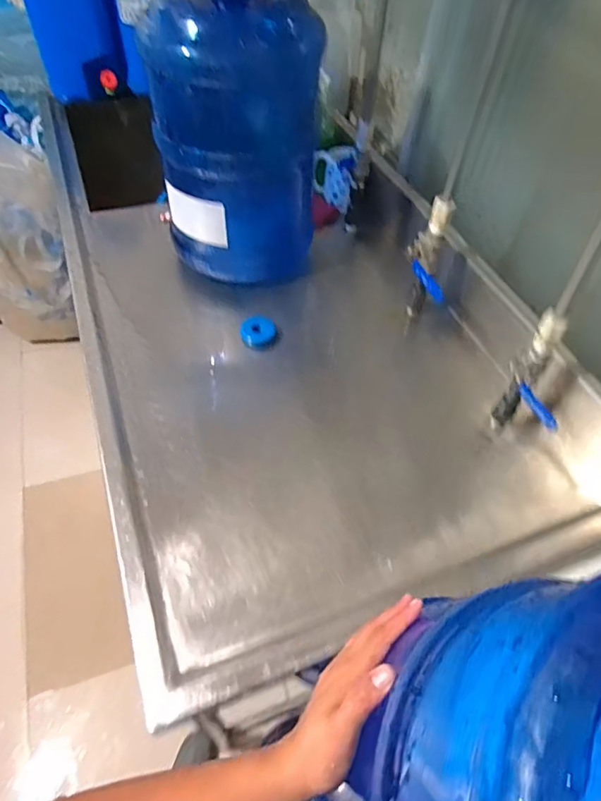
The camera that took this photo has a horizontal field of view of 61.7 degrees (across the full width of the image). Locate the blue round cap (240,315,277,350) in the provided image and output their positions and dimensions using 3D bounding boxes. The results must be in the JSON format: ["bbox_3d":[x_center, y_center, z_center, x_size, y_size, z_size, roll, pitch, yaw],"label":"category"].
[{"bbox_3d":[-0.066,-0.107,0.791,0.054,0.025,0.049,0,52,-5],"label":"blue round cap"}]

